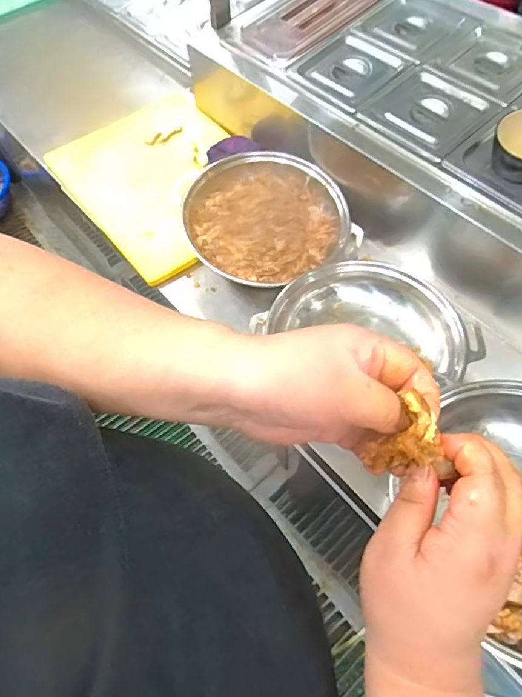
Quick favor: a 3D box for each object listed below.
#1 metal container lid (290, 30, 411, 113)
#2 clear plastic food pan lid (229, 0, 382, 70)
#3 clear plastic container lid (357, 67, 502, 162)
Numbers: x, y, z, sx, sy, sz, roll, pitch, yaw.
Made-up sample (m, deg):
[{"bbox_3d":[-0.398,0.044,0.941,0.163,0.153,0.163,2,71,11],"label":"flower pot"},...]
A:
[{"bbox_3d":[0.161,-0.504,0.839,0.161,0.031,0.170,-35,64,-17],"label":"metal container lid"},{"bbox_3d":[0.094,-0.696,0.953,0.232,0.031,0.361,36,67,21],"label":"clear plastic food pan lid"},{"bbox_3d":[0.280,-0.396,0.778,0.169,0.023,0.181,-38,65,-18],"label":"clear plastic container lid"}]

